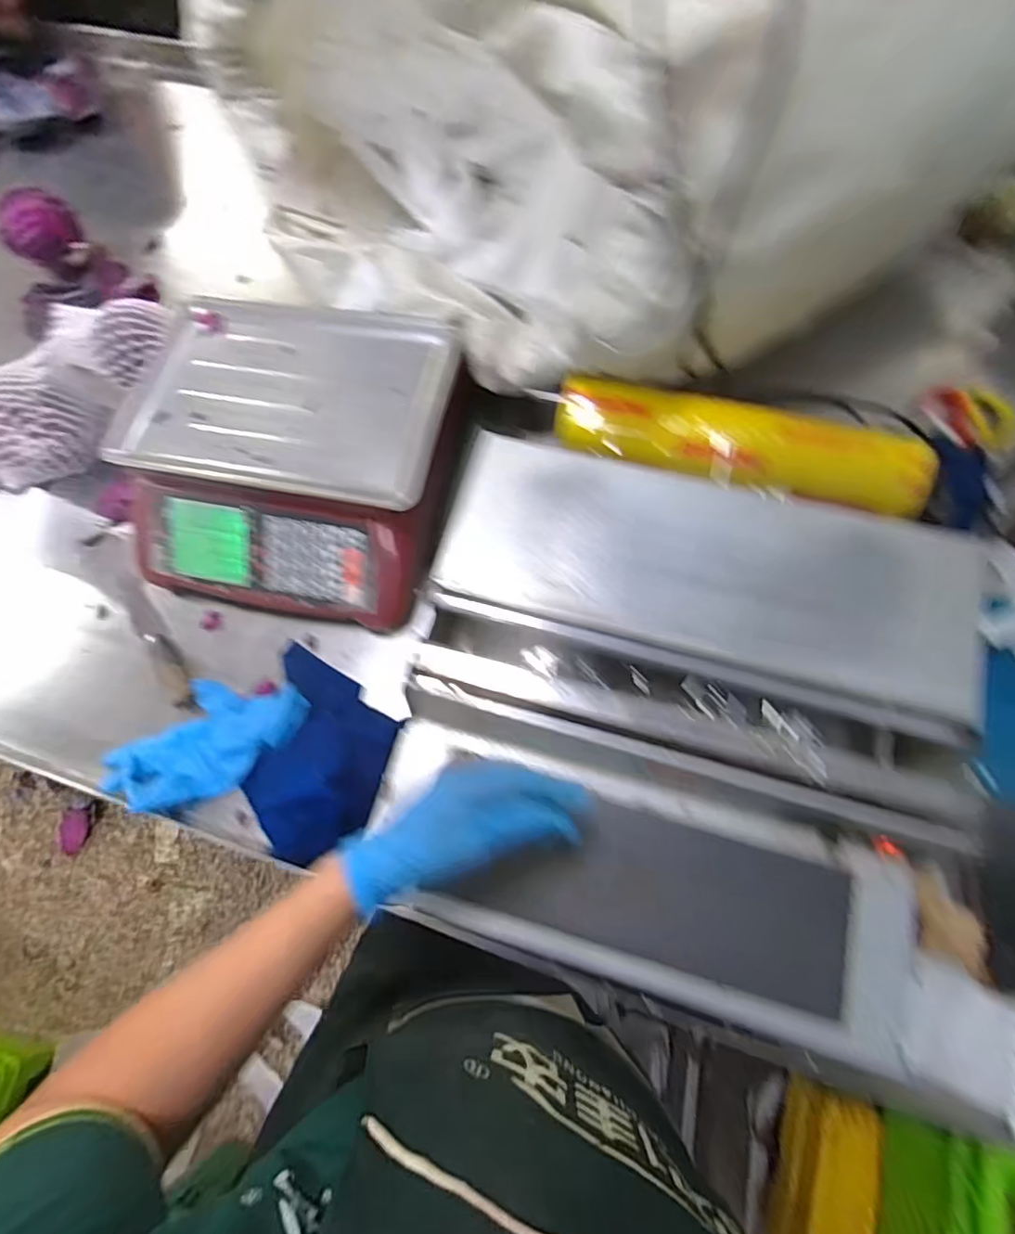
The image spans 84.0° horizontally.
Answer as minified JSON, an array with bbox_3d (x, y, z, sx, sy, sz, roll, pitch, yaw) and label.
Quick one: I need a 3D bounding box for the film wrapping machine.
[{"bbox_3d":[0.151,0.087,0.526,0.488,0.097,0.459,15,73,7],"label":"film wrapping machine"}]

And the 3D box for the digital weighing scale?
[{"bbox_3d":[-0.236,-0.187,0.641,0.339,0.102,0.341,10,72,5],"label":"digital weighing scale"}]

